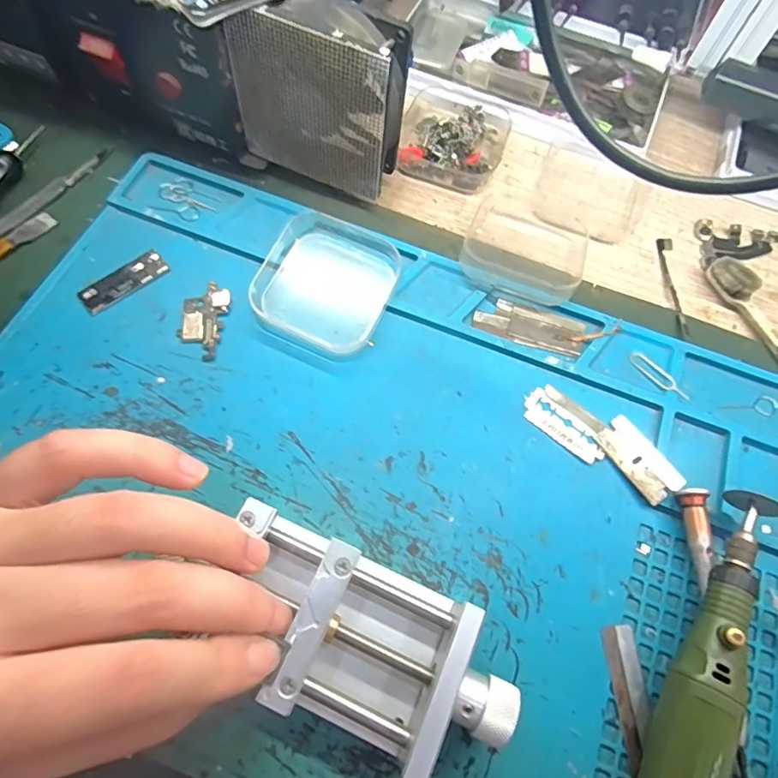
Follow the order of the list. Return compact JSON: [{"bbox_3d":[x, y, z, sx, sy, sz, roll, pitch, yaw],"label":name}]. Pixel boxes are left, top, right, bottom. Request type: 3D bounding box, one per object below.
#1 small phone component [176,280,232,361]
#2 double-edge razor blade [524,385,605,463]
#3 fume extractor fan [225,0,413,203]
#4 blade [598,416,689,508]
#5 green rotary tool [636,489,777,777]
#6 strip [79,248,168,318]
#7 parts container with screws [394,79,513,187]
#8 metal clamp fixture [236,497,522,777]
[{"bbox_3d":[-0.093,-0.035,0.248,0.021,0.004,0.041,6,68,-1],"label":"small phone component"},{"bbox_3d":[0.085,0.016,0.238,0.042,0.004,0.021,38,71,12],"label":"double-edge razor blade"},{"bbox_3d":[-0.033,-0.143,0.251,0.079,0.085,0.028,22,69,6],"label":"fume extractor fan"},{"bbox_3d":[0.116,0.032,0.232,0.020,0.004,0.040,-30,67,-13],"label":"blade"},{"bbox_3d":[0.113,0.116,0.183,0.022,0.030,0.170,30,70,9],"label":"green rotary tool"},{"bbox_3d":[-0.135,-0.055,0.254,0.044,0.004,0.016,-37,74,-16],"label":"strip"},{"bbox_3d":[0.040,-0.155,0.302,0.062,0.018,0.064,14,68,2],"label":"parts container with screws"},{"bbox_3d":[-0.010,0.093,0.184,0.112,0.028,0.054,24,69,6],"label":"metal clamp fixture"}]

